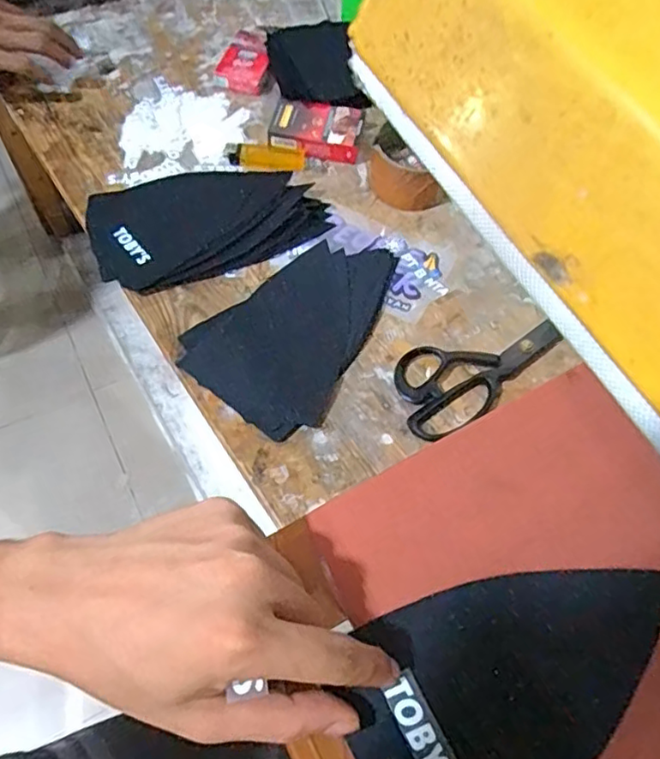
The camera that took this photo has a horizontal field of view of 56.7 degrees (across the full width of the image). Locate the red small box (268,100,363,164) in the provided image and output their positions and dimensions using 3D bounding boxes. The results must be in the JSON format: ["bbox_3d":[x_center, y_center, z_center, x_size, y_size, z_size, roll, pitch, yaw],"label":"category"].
[{"bbox_3d":[-0.013,-0.263,0.638,0.092,0.023,0.063,8,61,2],"label":"red small box"}]

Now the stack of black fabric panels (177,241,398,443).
[{"bbox_3d":[-0.019,-0.051,0.535,0.127,0.011,0.205,37,66,16],"label":"stack of black fabric panels"}]

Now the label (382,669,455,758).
[{"bbox_3d":[0.041,0.155,0.263,0.016,0.004,0.051,-22,64,-16],"label":"label"}]

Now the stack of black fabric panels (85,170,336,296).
[{"bbox_3d":[-0.116,-0.153,0.580,0.212,0.012,0.128,-18,63,-12],"label":"stack of black fabric panels"}]

